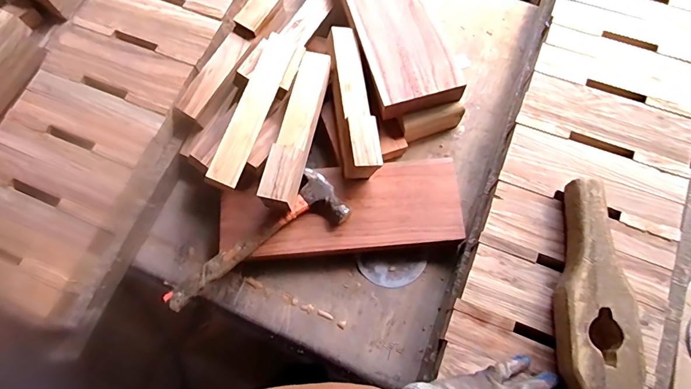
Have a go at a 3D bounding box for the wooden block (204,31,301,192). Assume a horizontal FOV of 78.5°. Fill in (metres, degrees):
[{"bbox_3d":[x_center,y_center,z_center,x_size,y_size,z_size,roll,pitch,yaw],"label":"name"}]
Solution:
[{"bbox_3d":[-0.136,-0.130,0.629,0.044,0.025,0.257,18,75,7],"label":"wooden block"}]

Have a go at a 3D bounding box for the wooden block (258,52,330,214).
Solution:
[{"bbox_3d":[-0.072,-0.103,0.649,0.049,0.059,0.248,13,75,6],"label":"wooden block"}]

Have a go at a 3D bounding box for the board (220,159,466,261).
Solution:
[{"bbox_3d":[-0.009,0.023,0.666,0.370,0.033,0.136,-7,74,1],"label":"board"}]

